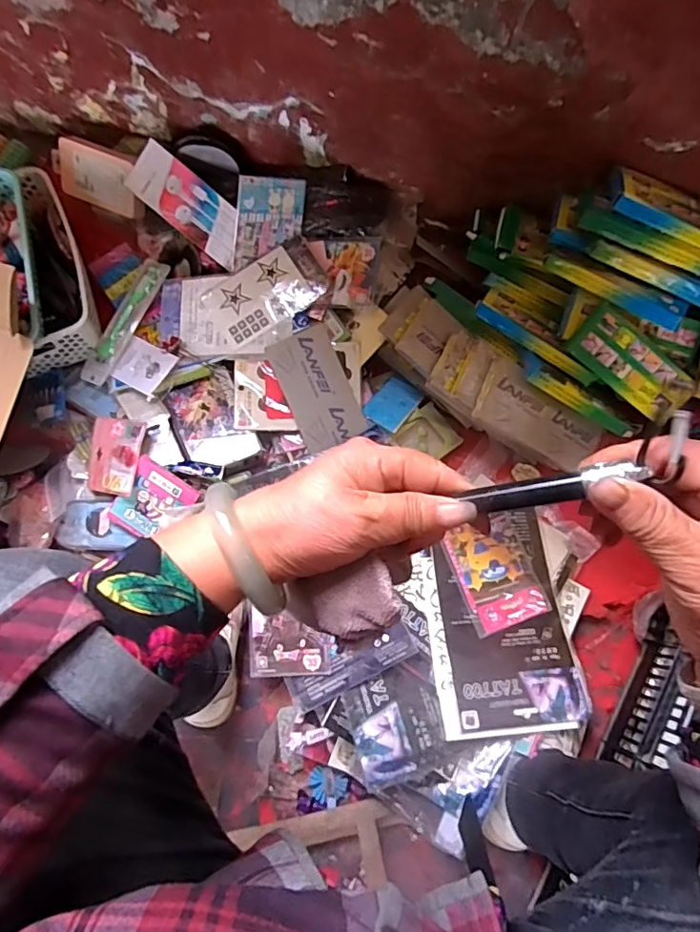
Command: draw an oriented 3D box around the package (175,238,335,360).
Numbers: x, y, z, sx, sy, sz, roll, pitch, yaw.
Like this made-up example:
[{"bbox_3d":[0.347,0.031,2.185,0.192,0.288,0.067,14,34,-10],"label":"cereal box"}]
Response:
[{"bbox_3d":[-0.138,-0.231,0.766,0.214,0.008,0.130,-20,82,3],"label":"package"}]

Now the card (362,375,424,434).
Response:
[{"bbox_3d":[0.064,-0.090,0.784,0.058,0.006,0.099,32,53,12],"label":"card"}]

